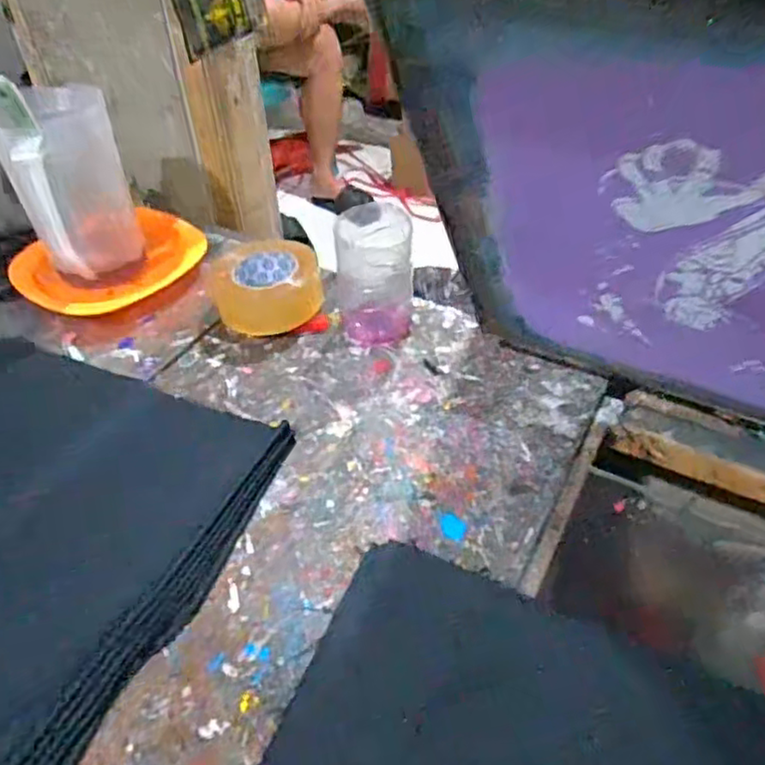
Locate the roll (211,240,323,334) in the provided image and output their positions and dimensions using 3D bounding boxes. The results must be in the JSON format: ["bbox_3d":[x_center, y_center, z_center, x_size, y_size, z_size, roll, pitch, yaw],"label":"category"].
[{"bbox_3d":[-0.141,-0.121,0.812,0.128,0.048,0.122,-1,45,1],"label":"roll"}]

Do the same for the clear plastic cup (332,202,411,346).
[{"bbox_3d":[-0.009,-0.121,0.738,0.081,0.141,0.075,-1,42,0],"label":"clear plastic cup"}]

